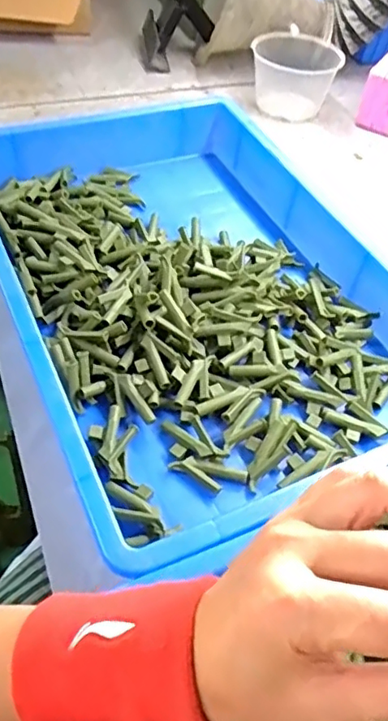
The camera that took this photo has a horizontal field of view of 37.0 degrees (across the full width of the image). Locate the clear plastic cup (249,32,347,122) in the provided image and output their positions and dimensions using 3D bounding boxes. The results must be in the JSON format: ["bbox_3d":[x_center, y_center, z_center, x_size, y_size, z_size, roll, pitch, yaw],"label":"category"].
[{"bbox_3d":[0.165,-0.473,0.949,0.139,0.086,0.140,2,49,-3],"label":"clear plastic cup"}]

